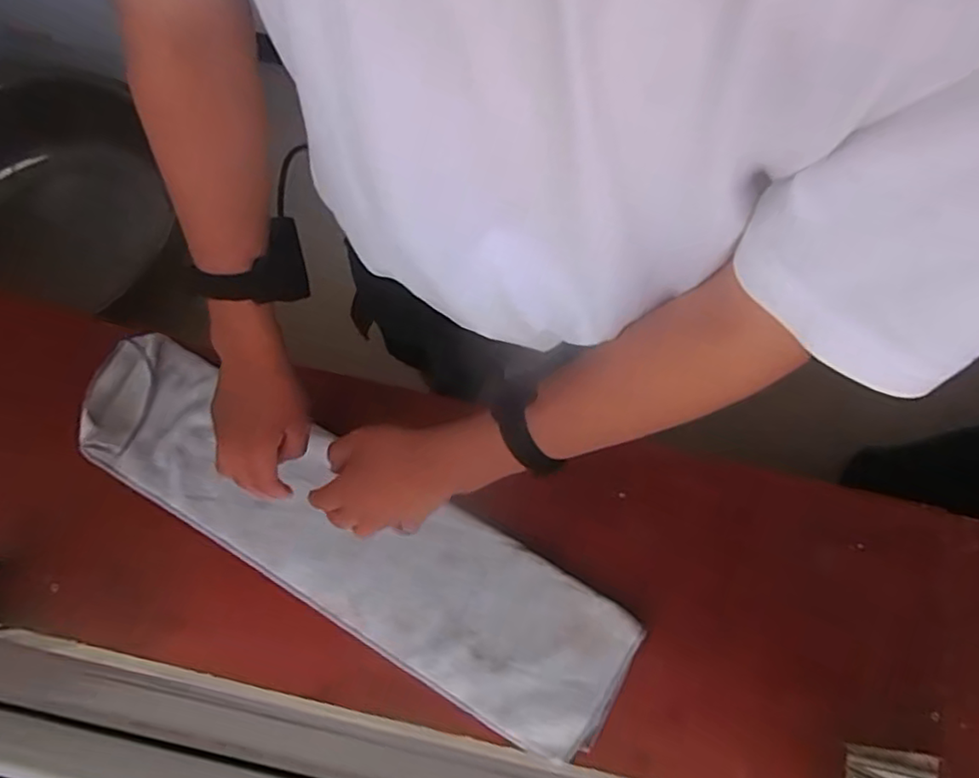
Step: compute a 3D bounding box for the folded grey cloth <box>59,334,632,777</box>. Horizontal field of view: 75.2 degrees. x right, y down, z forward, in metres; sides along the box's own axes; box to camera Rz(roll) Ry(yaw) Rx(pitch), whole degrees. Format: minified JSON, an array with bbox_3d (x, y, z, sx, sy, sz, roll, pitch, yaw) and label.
[{"bbox_3d":[-0.145,0.142,0.629,0.593,0.027,0.151,28,73,7],"label":"folded grey cloth"}]

